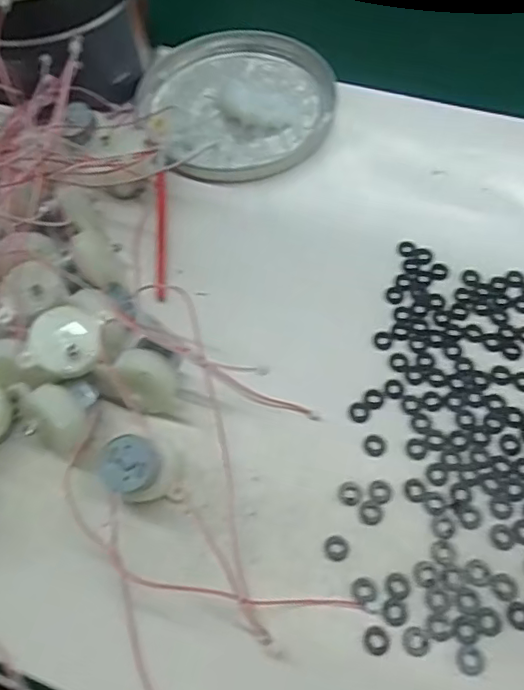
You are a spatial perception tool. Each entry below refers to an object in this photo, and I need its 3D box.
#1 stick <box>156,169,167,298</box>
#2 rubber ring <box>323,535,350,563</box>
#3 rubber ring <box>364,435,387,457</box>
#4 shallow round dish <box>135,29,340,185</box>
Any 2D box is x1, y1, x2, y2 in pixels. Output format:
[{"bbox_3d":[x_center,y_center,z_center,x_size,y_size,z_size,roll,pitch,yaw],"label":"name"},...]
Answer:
[{"bbox_3d":[-0.058,-0.064,0.329,0.005,0.010,0.083,-4,62,1],"label":"stick"},{"bbox_3d":[0.032,0.088,0.247,0.011,0.004,0.011,-1,62,2],"label":"rubber ring"},{"bbox_3d":[0.053,0.047,0.268,0.010,0.004,0.011,-1,62,2],"label":"rubber ring"},{"bbox_3d":[-0.014,-0.166,0.385,0.124,0.013,0.131,-1,62,2],"label":"shallow round dish"}]

